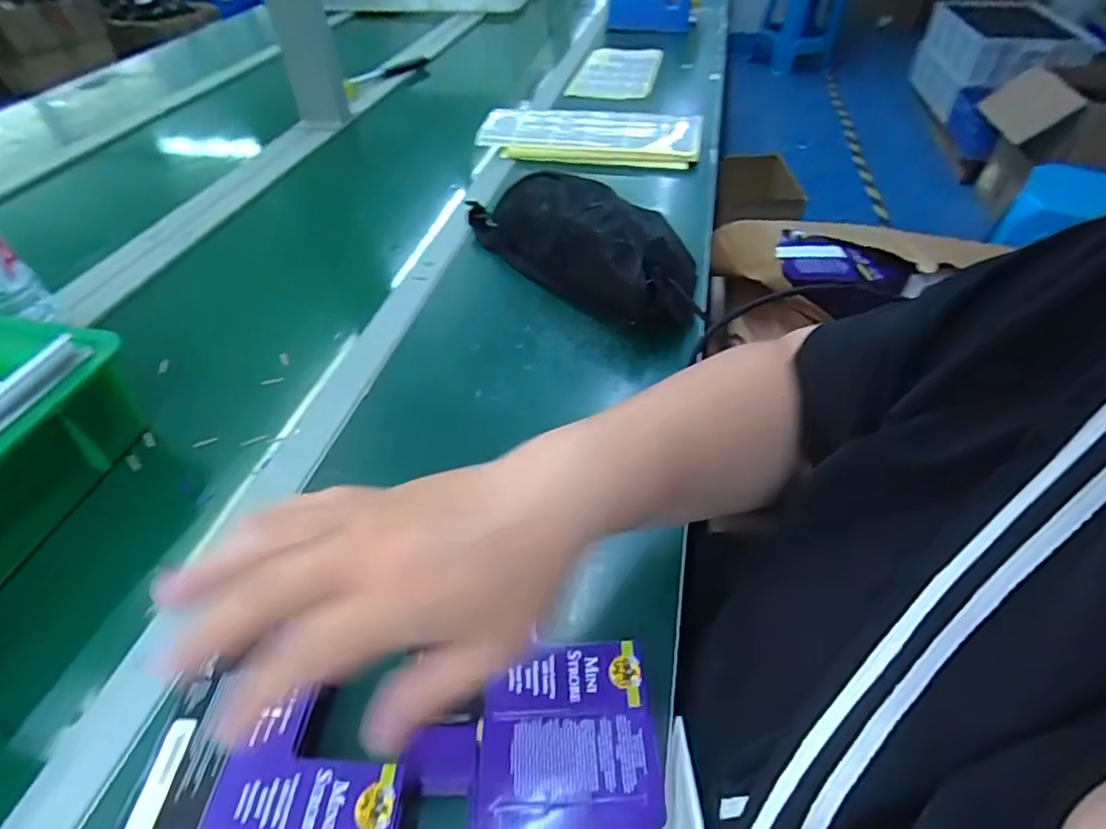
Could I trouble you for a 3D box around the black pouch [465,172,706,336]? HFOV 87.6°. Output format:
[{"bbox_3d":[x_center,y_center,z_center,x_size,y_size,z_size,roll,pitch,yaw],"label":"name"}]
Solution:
[{"bbox_3d":[0.034,-0.195,0.627,0.105,0.096,0.320,-33,54,-27],"label":"black pouch"}]

